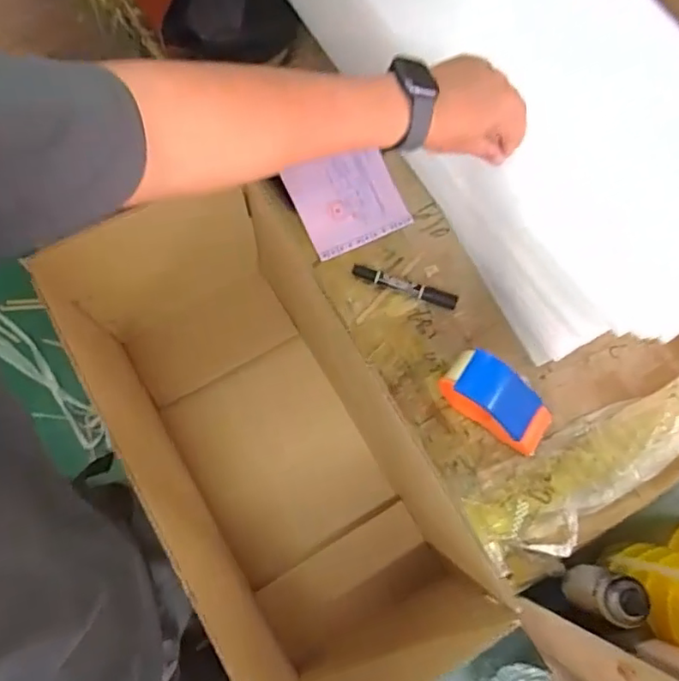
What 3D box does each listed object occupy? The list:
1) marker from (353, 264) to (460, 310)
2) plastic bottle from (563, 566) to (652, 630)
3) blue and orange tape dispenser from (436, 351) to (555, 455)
[{"bbox_3d":[0.087,-0.072,0.764,0.141,0.017,0.022,17,77,4],"label":"marker"},{"bbox_3d":[0.300,0.288,0.656,0.051,0.117,0.047,0,76,0],"label":"plastic bottle"},{"bbox_3d":[0.190,0.072,0.695,0.136,0.065,0.069,34,78,8],"label":"blue and orange tape dispenser"}]

